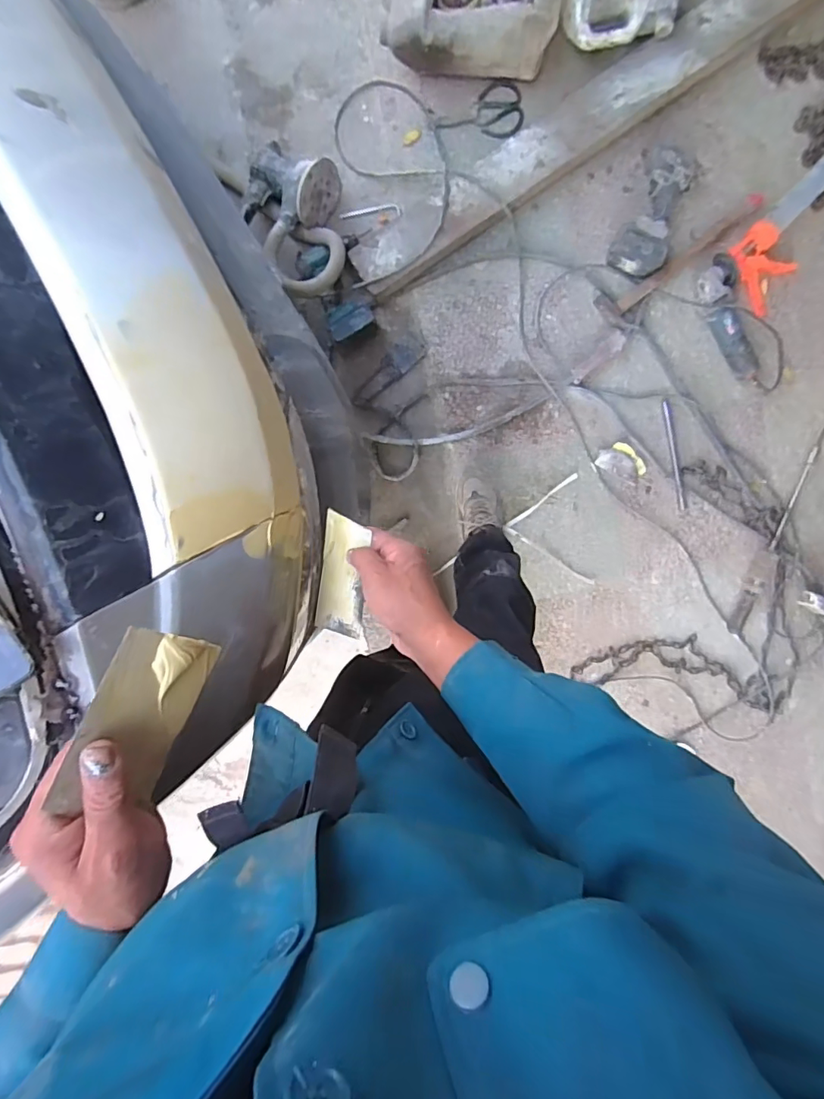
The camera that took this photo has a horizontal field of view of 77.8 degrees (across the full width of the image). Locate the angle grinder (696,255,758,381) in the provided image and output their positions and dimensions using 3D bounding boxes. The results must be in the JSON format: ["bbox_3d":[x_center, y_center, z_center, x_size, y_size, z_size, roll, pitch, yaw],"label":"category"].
[{"bbox_3d":[0.769,-0.552,1.223,0.107,0.070,0.280,-31,96,4],"label":"angle grinder"}]

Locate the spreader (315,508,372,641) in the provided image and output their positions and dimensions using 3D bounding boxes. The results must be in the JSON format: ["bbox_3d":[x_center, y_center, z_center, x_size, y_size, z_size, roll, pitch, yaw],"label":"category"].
[{"bbox_3d":[-0.077,0.027,0.563,0.068,0.005,0.132,2,87,35],"label":"spreader"}]

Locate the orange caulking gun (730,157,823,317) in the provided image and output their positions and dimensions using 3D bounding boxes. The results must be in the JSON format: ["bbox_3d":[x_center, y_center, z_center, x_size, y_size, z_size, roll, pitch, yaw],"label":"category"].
[{"bbox_3d":[0.953,-0.819,1.198,0.160,0.068,0.525,39,96,-4],"label":"orange caulking gun"}]

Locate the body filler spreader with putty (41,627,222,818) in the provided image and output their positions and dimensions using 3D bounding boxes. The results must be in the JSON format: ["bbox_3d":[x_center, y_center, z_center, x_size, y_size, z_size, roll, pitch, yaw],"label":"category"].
[{"bbox_3d":[-0.173,0.110,0.333,0.011,0.072,0.109,13,76,33],"label":"body filler spreader with putty"}]

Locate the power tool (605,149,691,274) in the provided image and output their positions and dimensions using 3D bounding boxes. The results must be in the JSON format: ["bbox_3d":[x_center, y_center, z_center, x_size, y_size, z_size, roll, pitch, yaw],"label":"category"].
[{"bbox_3d":[0.563,-0.786,1.198,0.126,0.070,0.273,19,97,-2],"label":"power tool"}]

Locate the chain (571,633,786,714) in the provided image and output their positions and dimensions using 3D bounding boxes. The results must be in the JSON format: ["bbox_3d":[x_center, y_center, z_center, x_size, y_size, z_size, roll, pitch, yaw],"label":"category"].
[{"bbox_3d":[0.708,0.311,1.345,0.553,0.027,0.158,7,98,0],"label":"chain"}]

